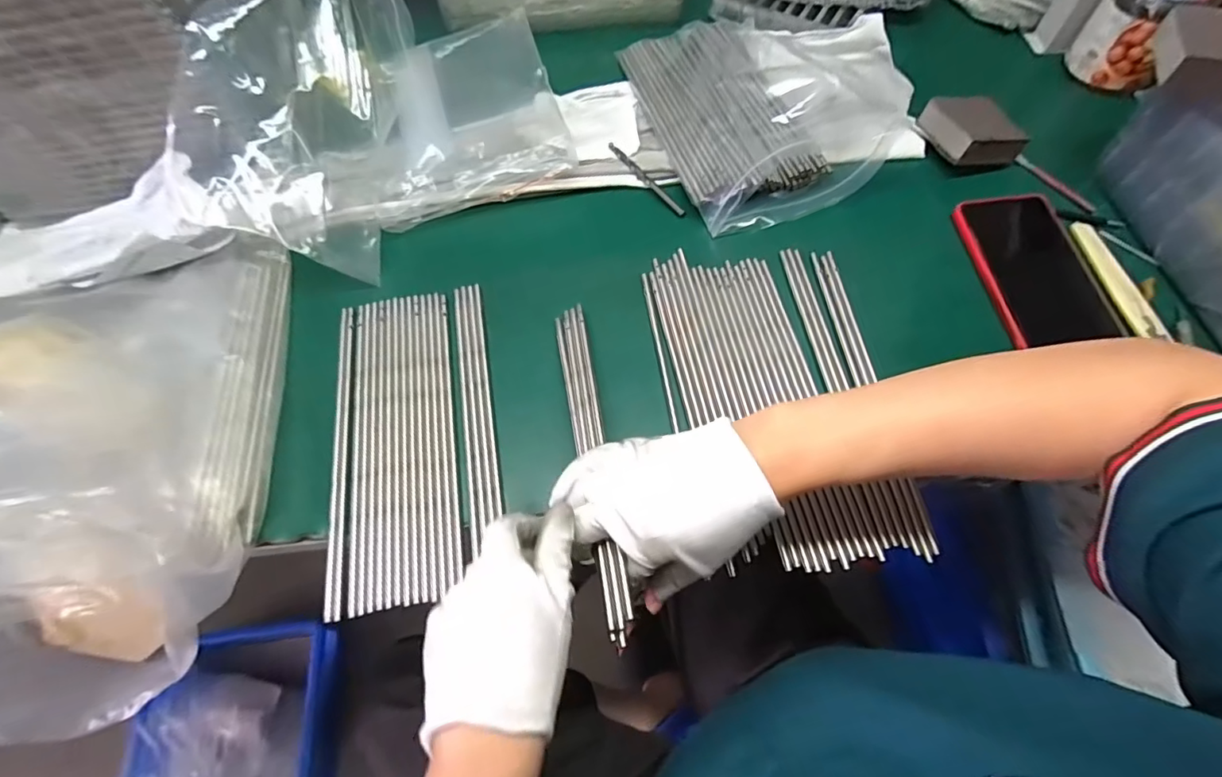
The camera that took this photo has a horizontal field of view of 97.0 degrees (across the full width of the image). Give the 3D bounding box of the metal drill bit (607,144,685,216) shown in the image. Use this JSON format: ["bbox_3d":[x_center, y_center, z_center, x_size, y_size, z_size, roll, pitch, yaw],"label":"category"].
[{"bbox_3d":[0.032,-0.200,0.516,0.009,0.010,0.106,-39,70,-13],"label":"metal drill bit"}]

